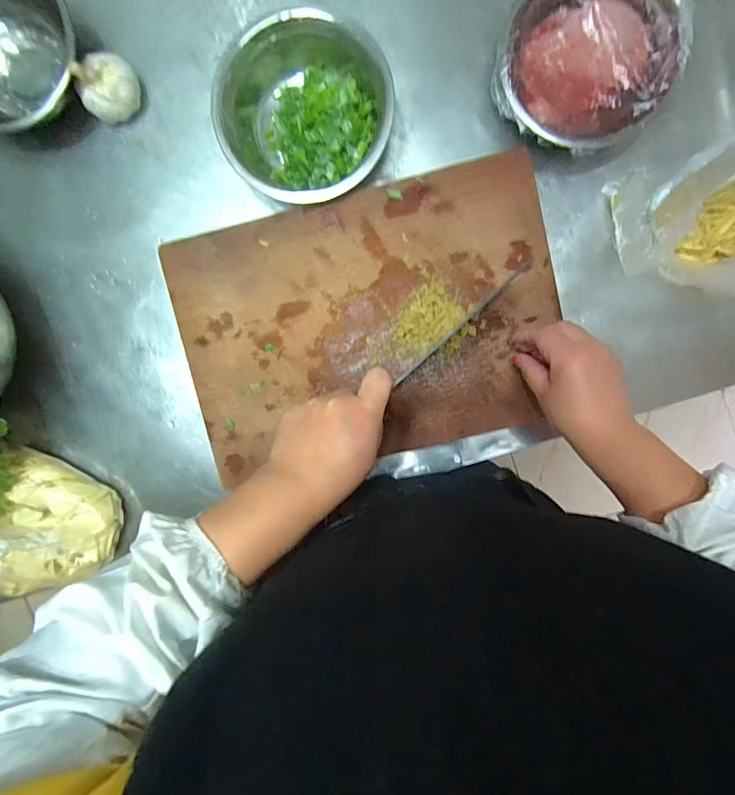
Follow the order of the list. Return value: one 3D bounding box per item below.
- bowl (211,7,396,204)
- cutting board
[{"bbox_3d":[-0.057,-0.292,0.442,0.165,0.063,0.177,0,96,3],"label":"bowl"},{"bbox_3d":[-0.001,-0.075,0.471,0.386,0.036,0.269,-13,96,4],"label":"cutting board"}]

